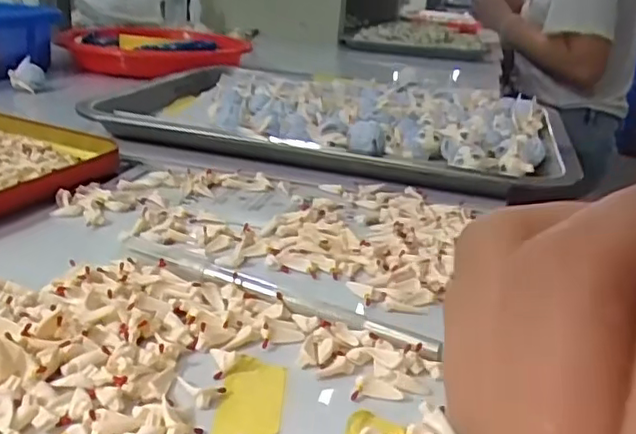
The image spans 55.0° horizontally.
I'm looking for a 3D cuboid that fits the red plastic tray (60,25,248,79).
[{"bbox_3d":[-0.185,-0.206,0.745,0.190,0.031,0.217,4,23,-6],"label":"red plastic tray"}]

